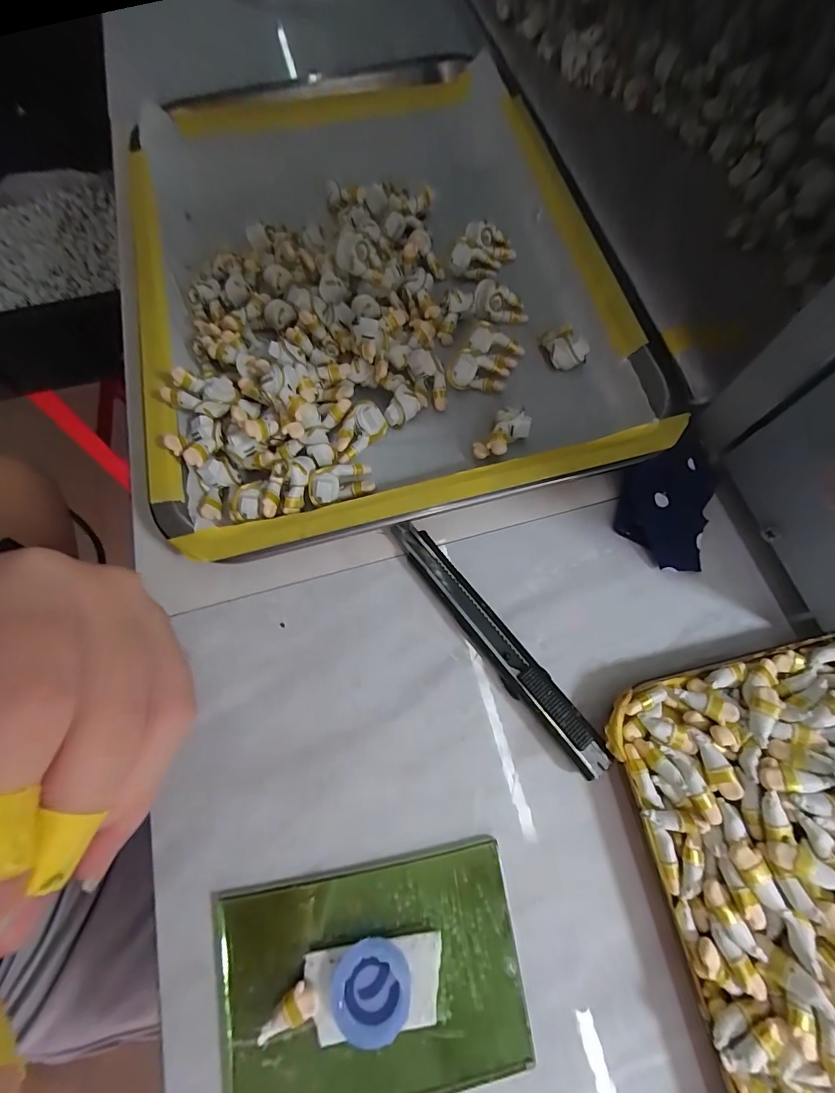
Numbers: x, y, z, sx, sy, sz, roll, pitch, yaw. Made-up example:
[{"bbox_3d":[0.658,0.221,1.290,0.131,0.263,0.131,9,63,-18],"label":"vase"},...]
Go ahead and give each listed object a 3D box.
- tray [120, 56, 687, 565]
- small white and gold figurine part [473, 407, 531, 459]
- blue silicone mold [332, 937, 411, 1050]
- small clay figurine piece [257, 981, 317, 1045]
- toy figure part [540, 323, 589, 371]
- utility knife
[{"bbox_3d":[-0.038,-0.189,0.263,0.265,0.037,0.383,-15,70,-5],"label":"tray"},{"bbox_3d":[0.042,-0.055,0.212,0.030,0.015,0.016,-43,75,-14],"label":"small white and gold figurine part"},{"bbox_3d":[-0.016,0.151,0.144,0.026,0.008,0.028,0,70,0],"label":"blue silicone mold"},{"bbox_3d":[-0.044,0.157,0.142,0.021,0.007,0.010,-37,74,-13],"label":"small clay figurine piece"},{"bbox_3d":[0.080,-0.109,0.233,0.018,0.018,0.024,-18,71,-5],"label":"toy figure part"},{"bbox_3d":[0.032,0.039,0.187,0.016,0.012,0.130,-37,74,-12],"label":"utility knife"}]

